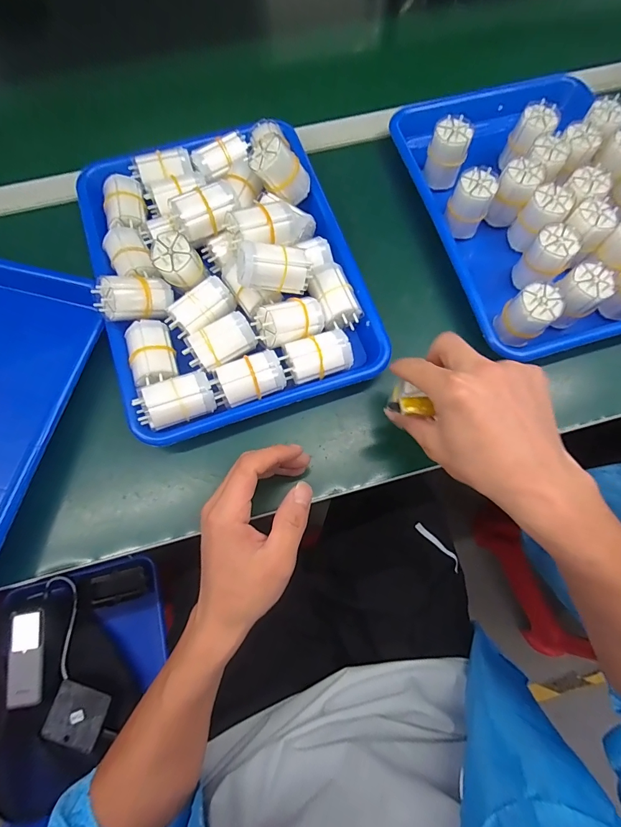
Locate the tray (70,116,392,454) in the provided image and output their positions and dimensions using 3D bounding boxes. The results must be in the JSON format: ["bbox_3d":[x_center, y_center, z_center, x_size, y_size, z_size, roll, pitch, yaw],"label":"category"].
[{"bbox_3d":[-0.083,-0.149,0.371,0.246,0.073,0.315,-18,73,-5],"label":"tray"}]

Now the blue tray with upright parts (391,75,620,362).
[{"bbox_3d":[0.241,-0.228,0.403,0.230,0.069,0.324,-14,73,-4],"label":"blue tray with upright parts"}]

